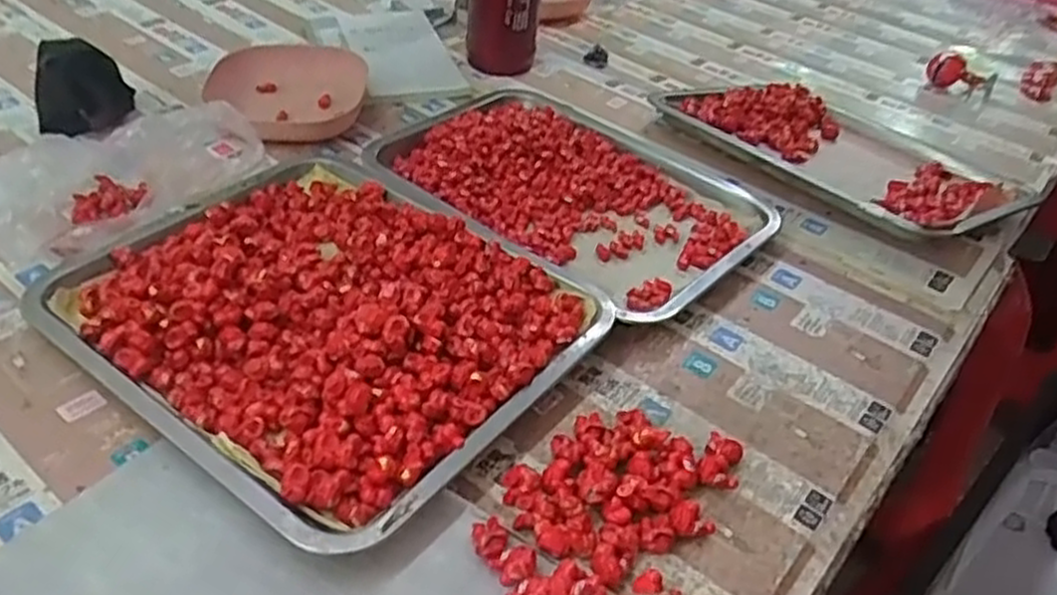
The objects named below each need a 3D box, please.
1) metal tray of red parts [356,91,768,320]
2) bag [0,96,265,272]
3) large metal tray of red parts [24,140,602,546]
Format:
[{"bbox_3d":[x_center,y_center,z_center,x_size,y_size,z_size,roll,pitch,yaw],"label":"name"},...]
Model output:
[{"bbox_3d":[0.035,-0.099,0.668,0.320,0.033,0.232,31,43,26],"label":"metal tray of red parts"},{"bbox_3d":[-0.301,-0.084,0.559,0.122,0.081,0.177,33,46,28],"label":"bag"},{"bbox_3d":[-0.135,0.002,0.518,0.313,0.034,0.259,28,44,24],"label":"large metal tray of red parts"}]

